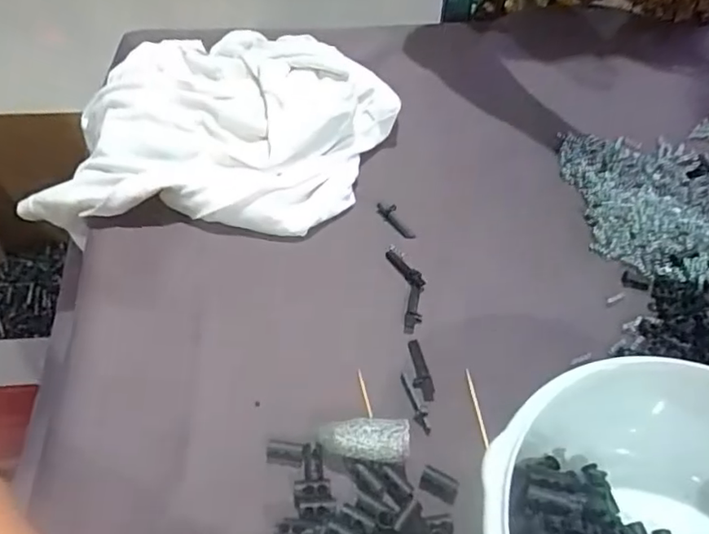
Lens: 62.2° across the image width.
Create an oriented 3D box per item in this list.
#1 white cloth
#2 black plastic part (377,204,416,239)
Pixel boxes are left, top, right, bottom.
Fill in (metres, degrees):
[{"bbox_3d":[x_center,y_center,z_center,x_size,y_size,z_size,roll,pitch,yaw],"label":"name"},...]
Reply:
[{"bbox_3d":[-0.097,-0.110,0.435,0.238,0.058,0.177,4,51,2],"label":"white cloth"},{"bbox_3d":[0.029,-0.033,0.407,0.012,0.005,0.037,-27,56,-21],"label":"black plastic part"}]

